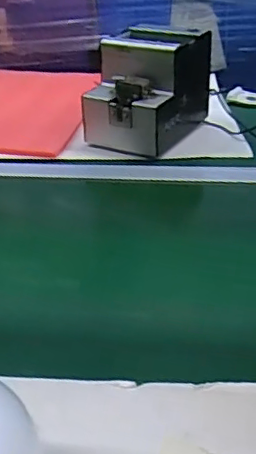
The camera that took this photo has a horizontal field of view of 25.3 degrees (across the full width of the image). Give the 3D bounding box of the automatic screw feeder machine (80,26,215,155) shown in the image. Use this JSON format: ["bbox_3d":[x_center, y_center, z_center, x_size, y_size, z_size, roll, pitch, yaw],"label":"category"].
[{"bbox_3d":[0.030,-0.209,0.866,0.125,0.147,0.183,15,33,24],"label":"automatic screw feeder machine"}]

